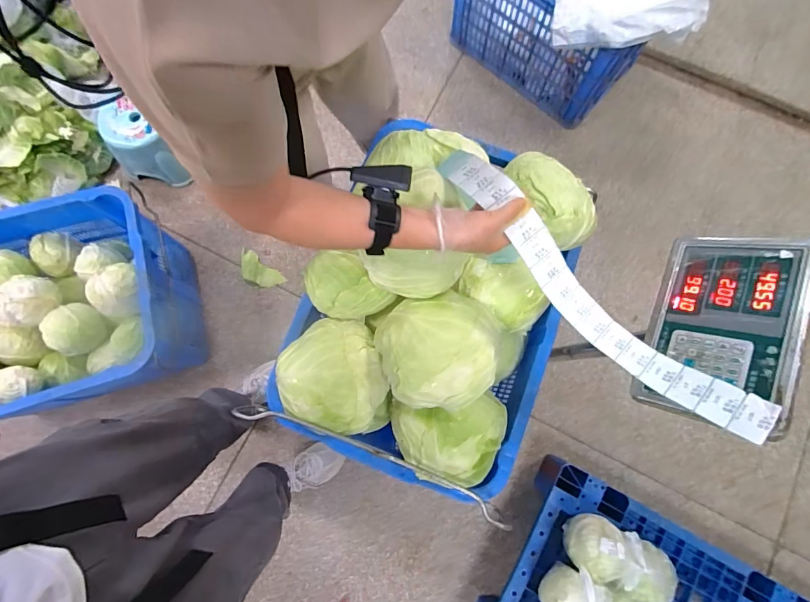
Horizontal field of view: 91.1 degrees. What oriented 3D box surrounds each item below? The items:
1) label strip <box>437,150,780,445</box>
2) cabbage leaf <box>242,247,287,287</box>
[{"bbox_3d":[0.217,-0.030,0.505,0.063,0.091,0.486,-41,81,-7],"label":"label strip"},{"bbox_3d":[-0.472,-0.093,1.279,0.165,0.019,0.081,38,80,7],"label":"cabbage leaf"}]

